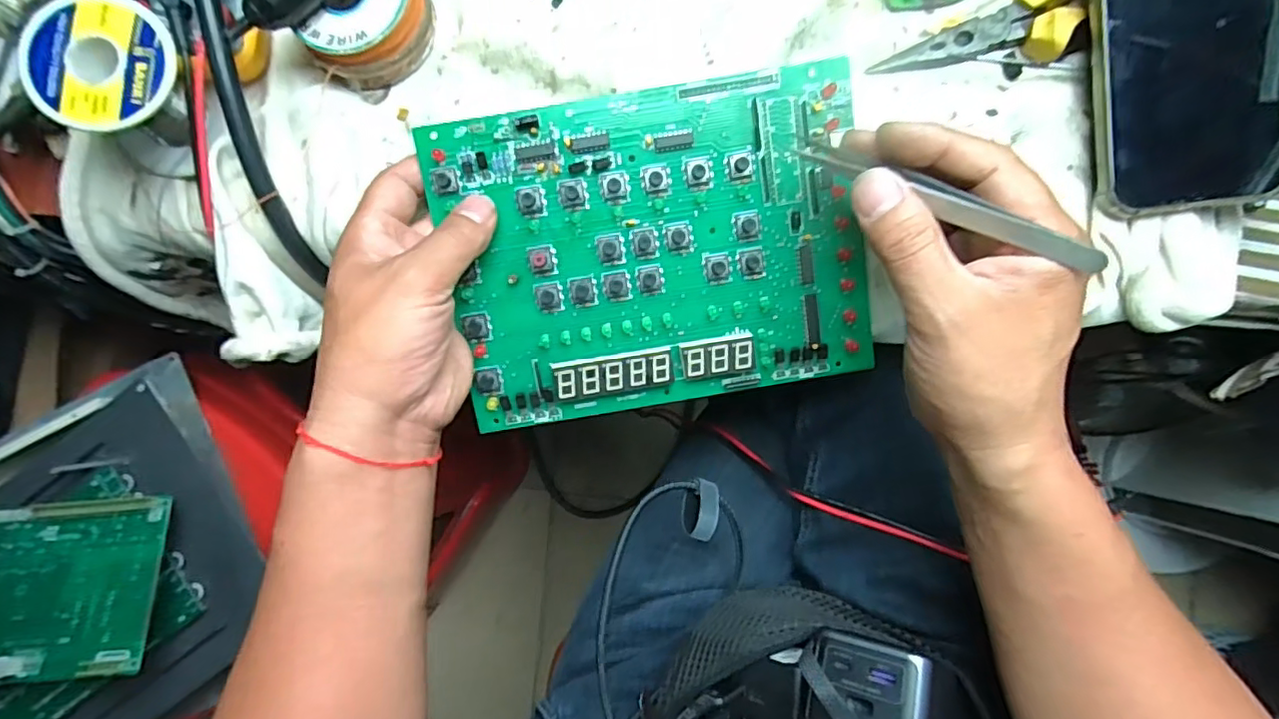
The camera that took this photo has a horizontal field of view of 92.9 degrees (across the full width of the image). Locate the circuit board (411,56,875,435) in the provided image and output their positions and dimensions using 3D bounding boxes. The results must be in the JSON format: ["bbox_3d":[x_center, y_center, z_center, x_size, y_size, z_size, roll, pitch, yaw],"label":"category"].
[{"bbox_3d":[0.009,-0.054,0.312,0.208,0.009,0.159,-9,101,0],"label":"circuit board"}]

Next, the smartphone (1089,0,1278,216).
[{"bbox_3d":[0.246,-0.151,0.273,0.077,0.009,0.157,-7,95,8],"label":"smartphone"}]

